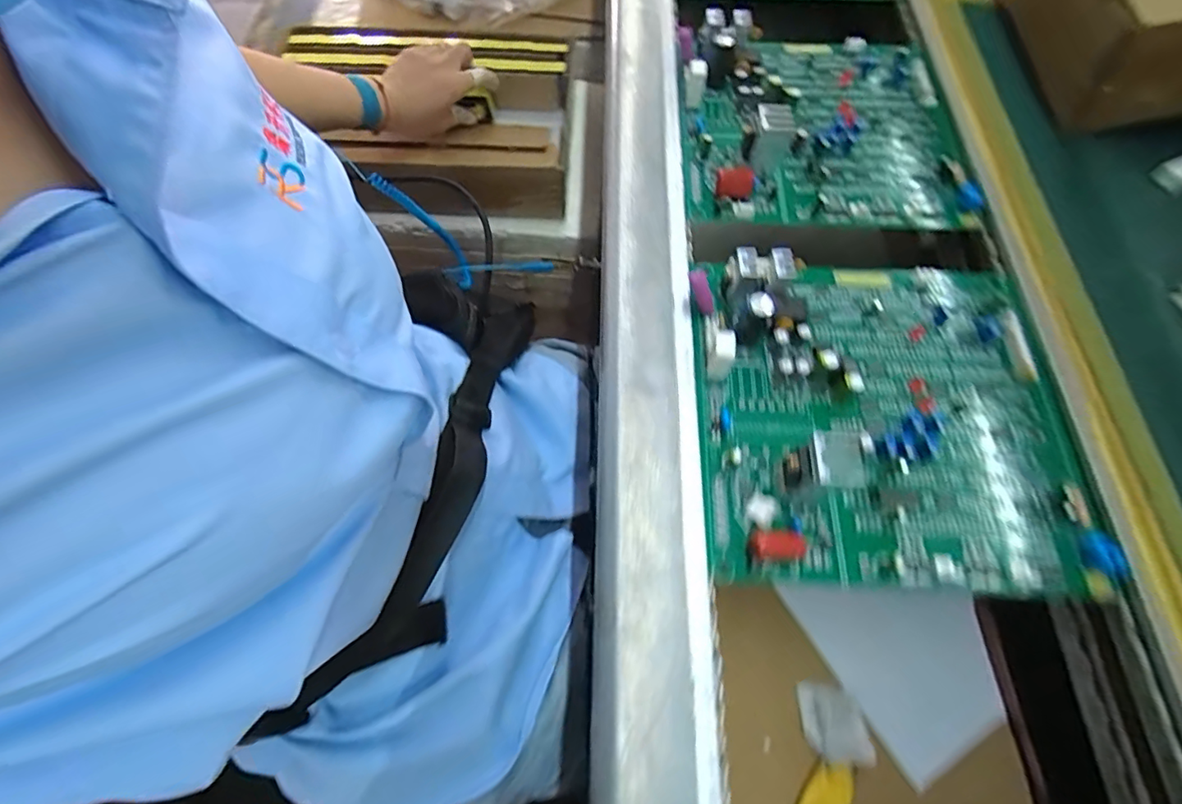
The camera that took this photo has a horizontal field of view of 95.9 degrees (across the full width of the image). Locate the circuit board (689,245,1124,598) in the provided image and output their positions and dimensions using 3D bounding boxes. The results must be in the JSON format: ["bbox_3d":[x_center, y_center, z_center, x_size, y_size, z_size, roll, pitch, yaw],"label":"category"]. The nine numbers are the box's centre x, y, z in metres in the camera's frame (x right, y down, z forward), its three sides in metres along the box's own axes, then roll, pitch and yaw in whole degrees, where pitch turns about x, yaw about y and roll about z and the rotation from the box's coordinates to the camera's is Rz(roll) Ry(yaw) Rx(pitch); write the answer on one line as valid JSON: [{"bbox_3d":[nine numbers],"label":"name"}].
[{"bbox_3d":[0.148,-0.004,0.265,0.179,0.036,0.179,1,65,0],"label":"circuit board"}]

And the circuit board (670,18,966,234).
[{"bbox_3d":[0.152,-0.198,0.352,0.175,0.033,0.177,1,63,0],"label":"circuit board"}]

